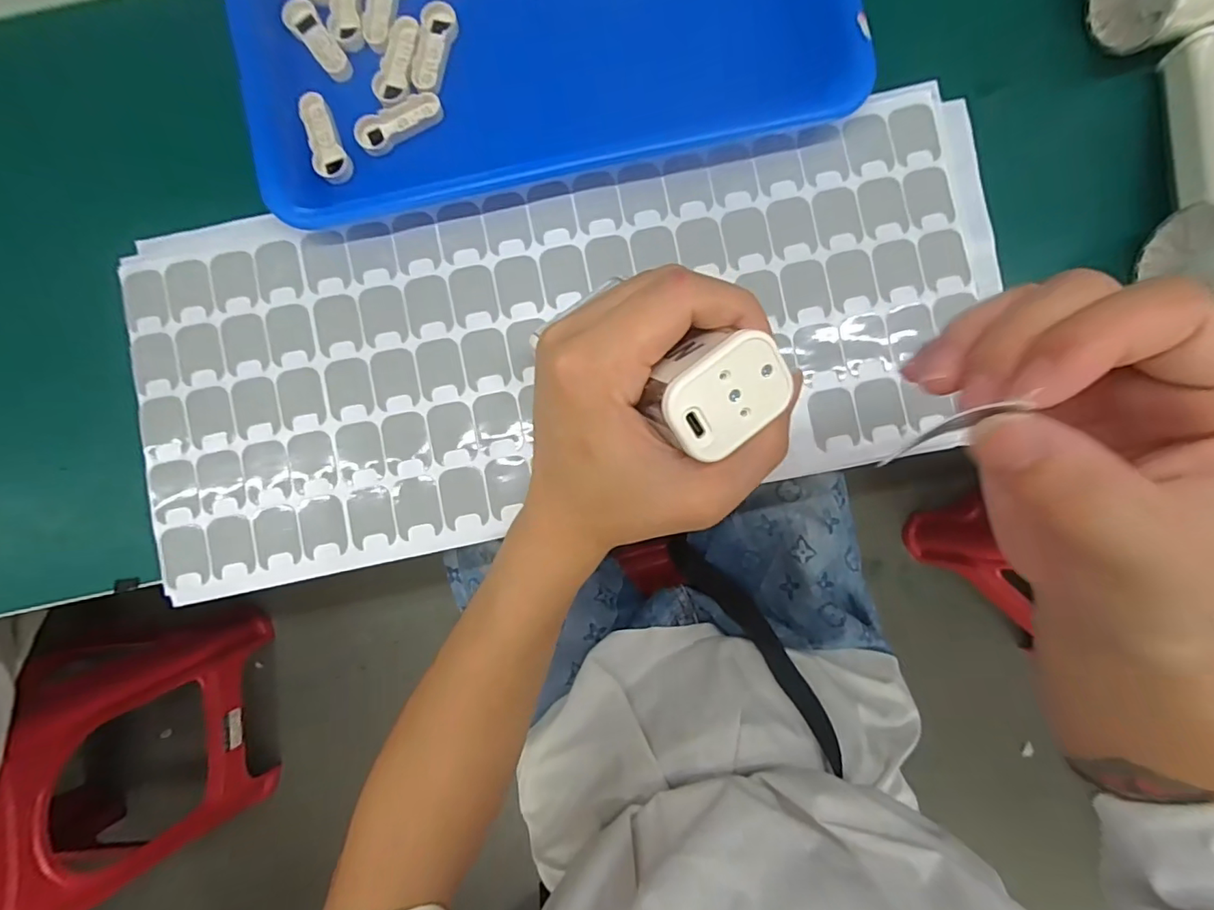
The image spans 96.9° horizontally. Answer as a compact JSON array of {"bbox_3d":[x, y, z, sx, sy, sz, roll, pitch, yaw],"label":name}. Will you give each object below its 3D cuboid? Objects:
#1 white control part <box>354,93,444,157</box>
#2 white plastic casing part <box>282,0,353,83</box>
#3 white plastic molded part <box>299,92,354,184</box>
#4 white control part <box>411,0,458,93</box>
[{"bbox_3d":[-0.119,-0.190,0.307,0.051,0.004,0.021,-19,86,-1],"label":"white control part"},{"bbox_3d":[-0.167,-0.239,0.310,0.018,0.009,0.050,-34,86,-2],"label":"white plastic casing part"},{"bbox_3d":[-0.161,-0.181,0.307,0.019,0.007,0.051,-15,86,0],"label":"white plastic molded part"},{"bbox_3d":[-0.099,-0.233,0.307,0.020,0.005,0.050,10,86,1],"label":"white control part"}]

